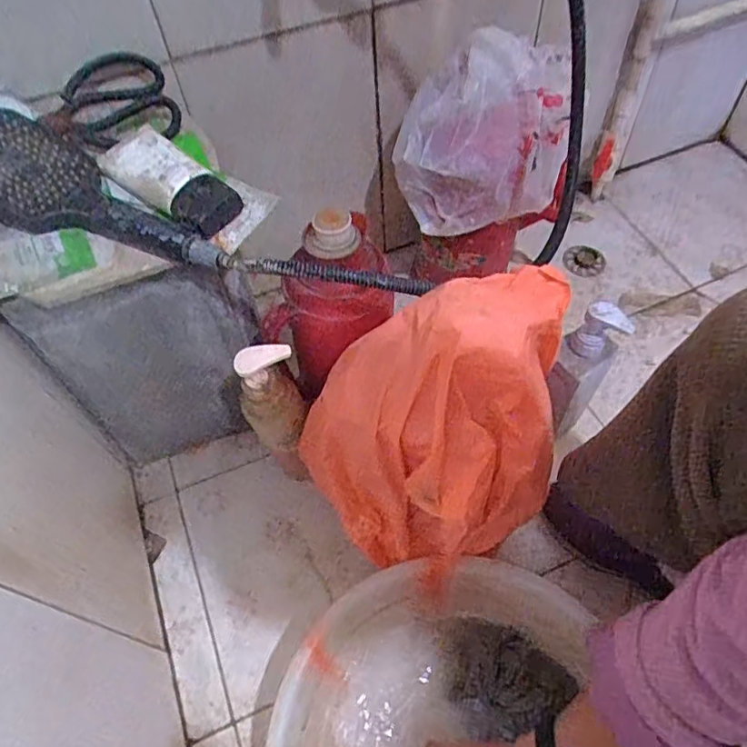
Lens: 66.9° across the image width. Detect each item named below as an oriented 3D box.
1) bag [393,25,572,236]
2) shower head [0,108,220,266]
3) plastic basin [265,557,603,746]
[{"bbox_3d":[0.147,-0.313,0.737,0.227,0.212,0.139,3,56,5],"label":"bag"},{"bbox_3d":[-0.260,-0.159,0.513,0.268,0.051,0.097,24,60,18],"label":"shower head"},{"bbox_3d":[0.076,0.368,0.538,0.318,0.117,0.339,-2,57,3],"label":"plastic basin"}]

